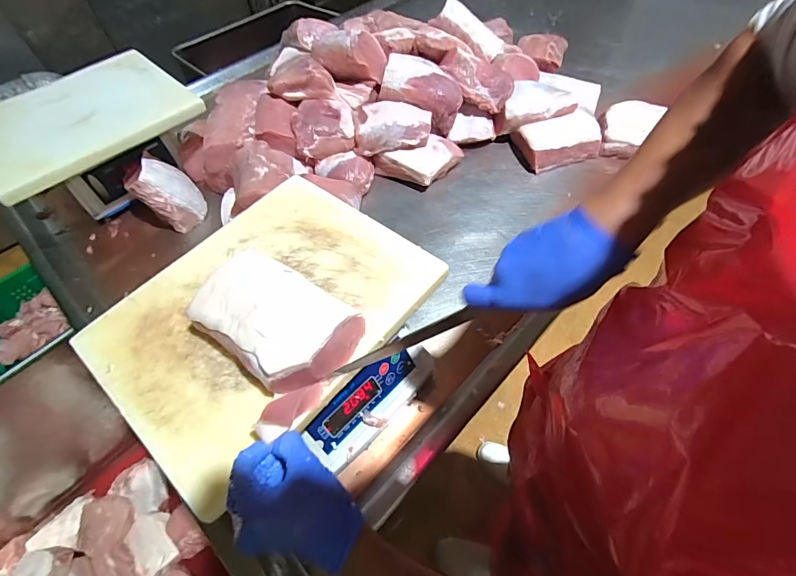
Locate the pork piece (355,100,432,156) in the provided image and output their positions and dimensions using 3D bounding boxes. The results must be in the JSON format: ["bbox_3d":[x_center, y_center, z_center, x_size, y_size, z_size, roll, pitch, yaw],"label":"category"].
[{"bbox_3d":[-0.009,-0.343,0.846,0.156,0.053,0.111,0,54,3],"label":"pork piece"}]

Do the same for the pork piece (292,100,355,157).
[{"bbox_3d":[-0.155,-0.343,0.843,0.120,0.067,0.127,-9,54,-3],"label":"pork piece"}]

